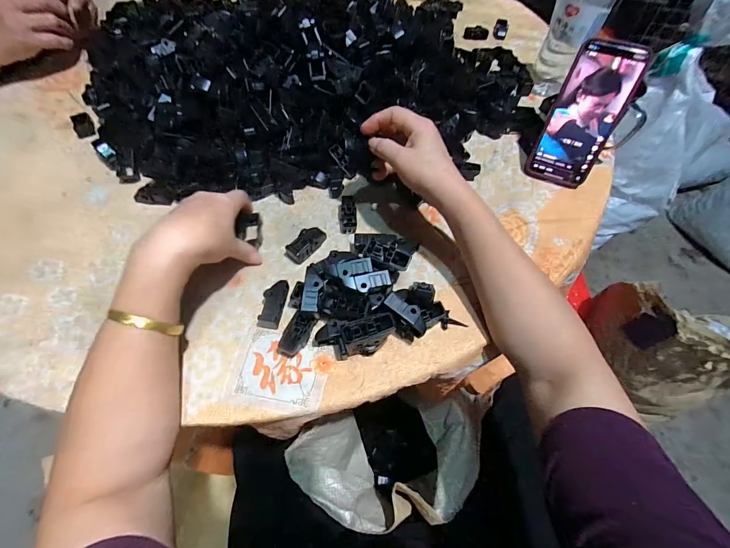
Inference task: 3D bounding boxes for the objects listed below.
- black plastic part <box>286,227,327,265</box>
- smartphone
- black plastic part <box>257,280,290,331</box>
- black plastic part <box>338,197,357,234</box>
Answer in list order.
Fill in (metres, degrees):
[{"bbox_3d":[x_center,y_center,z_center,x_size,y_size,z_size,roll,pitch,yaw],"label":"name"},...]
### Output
[{"bbox_3d":[-0.068,-0.035,0.378,0.023,0.015,0.052,31,66,15],"label":"black plastic part"},{"bbox_3d":[0.271,-0.193,0.409,0.078,0.159,0.010,25,32,17],"label":"smartphone"},{"bbox_3d":[-0.095,0.032,0.342,0.021,0.022,0.053,11,62,6],"label":"black plastic part"},{"bbox_3d":[-0.022,-0.073,0.408,0.022,0.021,0.045,-5,62,-3],"label":"black plastic part"}]

